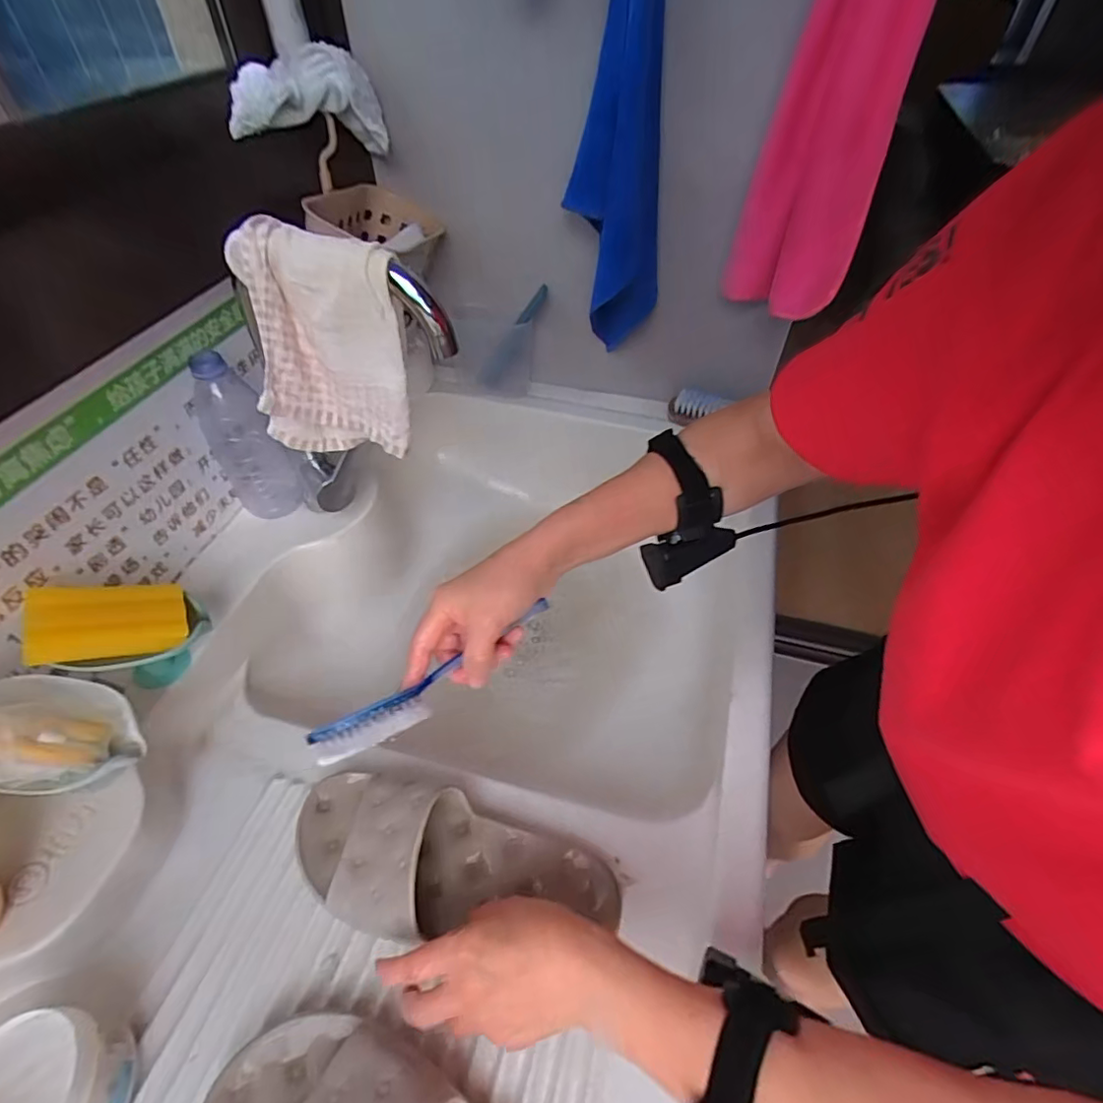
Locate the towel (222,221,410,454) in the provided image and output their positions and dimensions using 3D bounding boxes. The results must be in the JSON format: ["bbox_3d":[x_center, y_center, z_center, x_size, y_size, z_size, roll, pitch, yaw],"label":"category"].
[{"bbox_3d":[-0.192,-0.171,0.497,0.130,0.191,0.068,-4,50,-5],"label":"towel"}]

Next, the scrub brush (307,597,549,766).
[{"bbox_3d":[-0.078,0.090,0.402,0.185,0.019,0.027,-32,57,-17],"label":"scrub brush"}]

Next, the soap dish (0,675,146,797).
[{"bbox_3d":[-0.381,0.136,0.427,0.121,0.020,0.087,26,39,-19],"label":"soap dish"}]

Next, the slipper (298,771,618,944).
[{"bbox_3d":[-0.079,0.233,0.430,0.254,0.059,0.100,8,50,7],"label":"slipper"}]

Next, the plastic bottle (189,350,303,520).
[{"bbox_3d":[-0.336,-0.122,0.618,0.067,0.189,0.054,-29,56,-23],"label":"plastic bottle"}]

